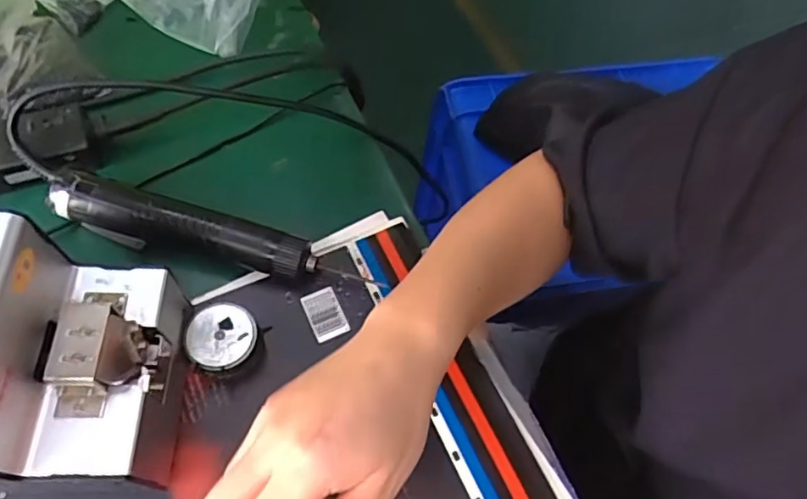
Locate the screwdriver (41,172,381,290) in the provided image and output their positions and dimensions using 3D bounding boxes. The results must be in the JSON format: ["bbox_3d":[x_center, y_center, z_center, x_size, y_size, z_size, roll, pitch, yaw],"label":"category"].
[{"bbox_3d":[-0.145,-0.007,0.437,0.242,0.041,0.039,16,64,4],"label":"screwdriver"}]

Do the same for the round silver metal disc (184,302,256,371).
[{"bbox_3d":[-0.128,0.065,0.410,0.049,0.031,0.046,1,64,-3],"label":"round silver metal disc"}]

